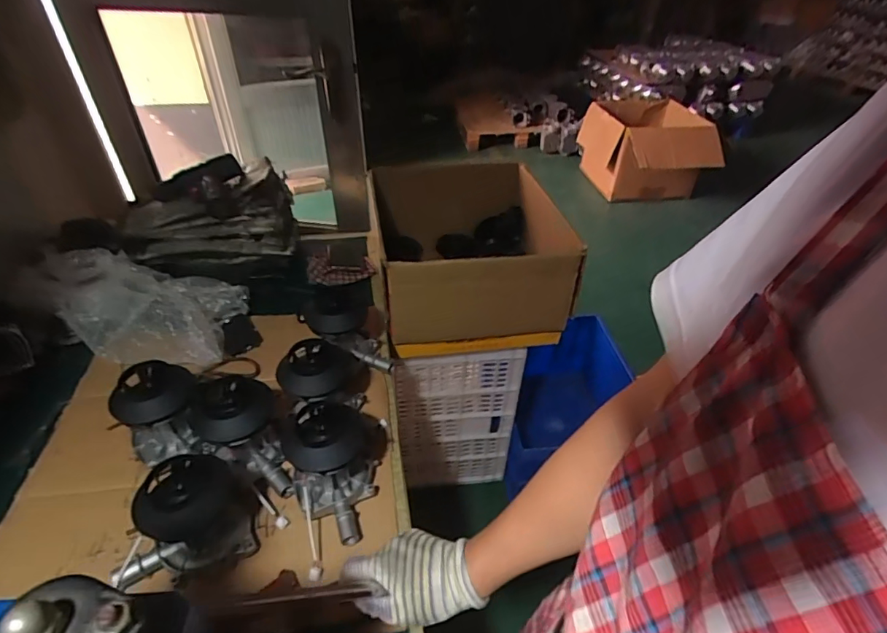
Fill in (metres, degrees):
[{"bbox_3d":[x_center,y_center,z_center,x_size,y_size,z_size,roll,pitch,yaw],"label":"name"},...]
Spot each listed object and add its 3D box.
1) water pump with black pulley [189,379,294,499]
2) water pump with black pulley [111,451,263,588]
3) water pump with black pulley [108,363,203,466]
[{"bbox_3d":[-0.278,0.177,0.692,0.105,0.132,0.157,-25,45,-27],"label":"water pump with black pulley"},{"bbox_3d":[-0.323,0.249,0.600,0.157,0.134,0.095,-17,42,-20],"label":"water pump with black pulley"},{"bbox_3d":[-0.415,0.148,0.720,0.097,0.131,0.106,-13,41,-15],"label":"water pump with black pulley"}]

